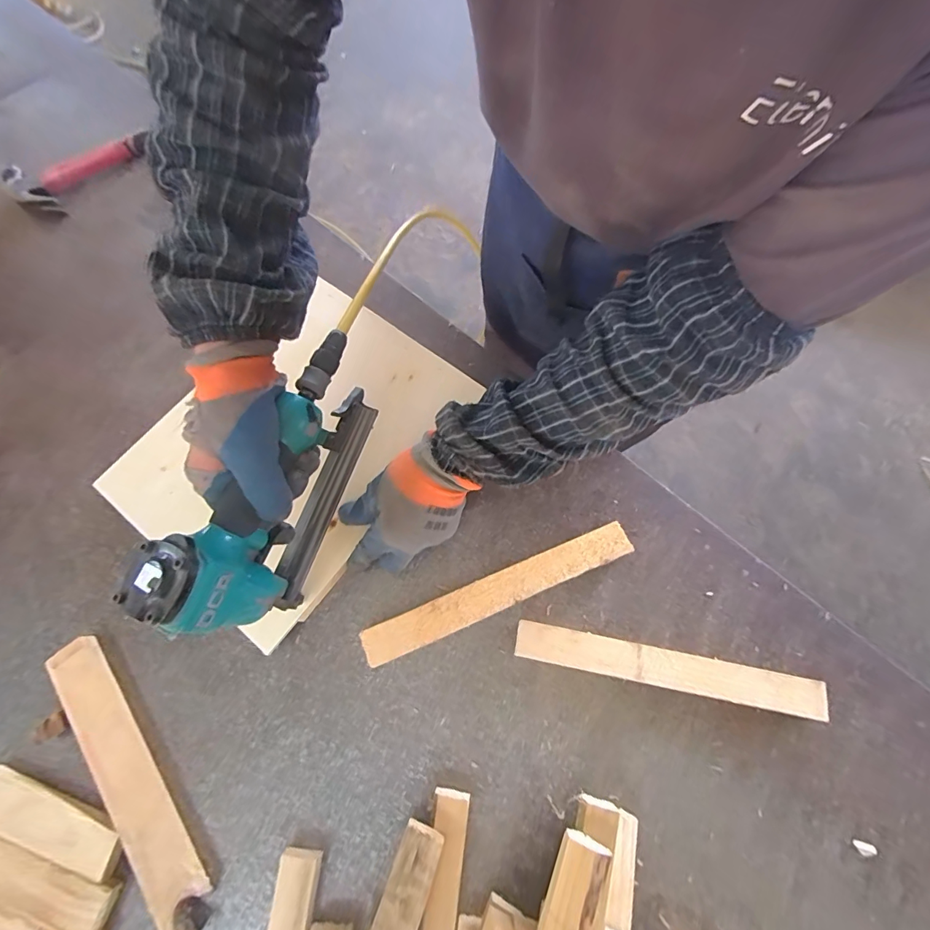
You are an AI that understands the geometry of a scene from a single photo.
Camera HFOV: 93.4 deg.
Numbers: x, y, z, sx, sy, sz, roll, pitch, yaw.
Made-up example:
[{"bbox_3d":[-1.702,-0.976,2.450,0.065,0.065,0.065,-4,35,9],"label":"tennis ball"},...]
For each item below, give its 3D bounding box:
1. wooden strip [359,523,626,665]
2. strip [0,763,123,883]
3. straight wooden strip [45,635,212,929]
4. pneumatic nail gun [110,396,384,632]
[{"bbox_3d":[0.035,0.130,0.452,0.283,0.024,0.036,-22,71,-5],"label":"wooden strip"},{"bbox_3d":[-0.393,0.335,0.410,0.157,0.017,0.042,18,72,8],"label":"strip"},{"bbox_3d":[-0.321,0.294,0.416,0.042,0.021,0.282,-38,74,-11],"label":"straight wooden strip"},{"bbox_3d":[-0.156,0.024,0.382,0.062,0.135,0.234,25,74,10],"label":"pneumatic nail gun"}]

